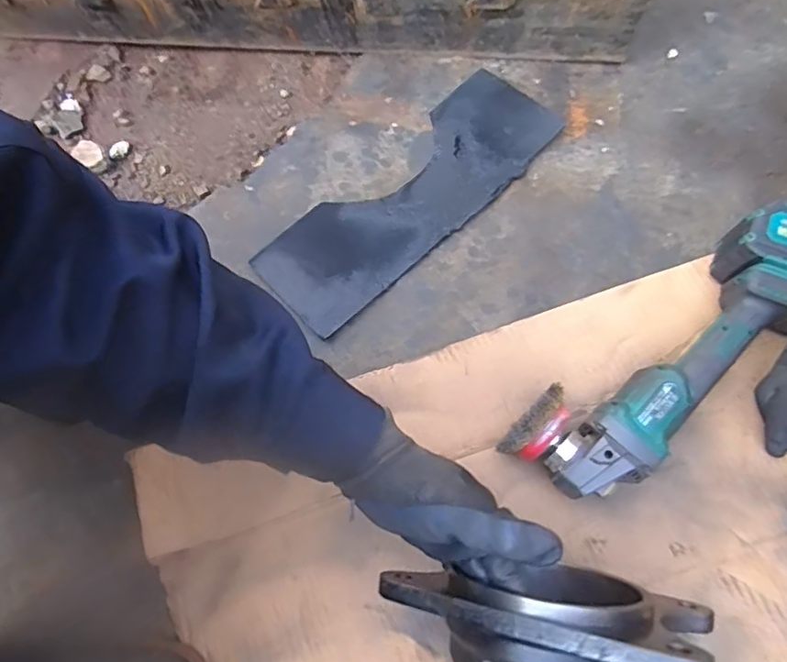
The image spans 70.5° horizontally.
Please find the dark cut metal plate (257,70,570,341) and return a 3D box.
[{"bbox_3d":[0.022,-0.165,0.672,0.395,0.012,0.140,-43,70,-13],"label":"dark cut metal plate"}]

